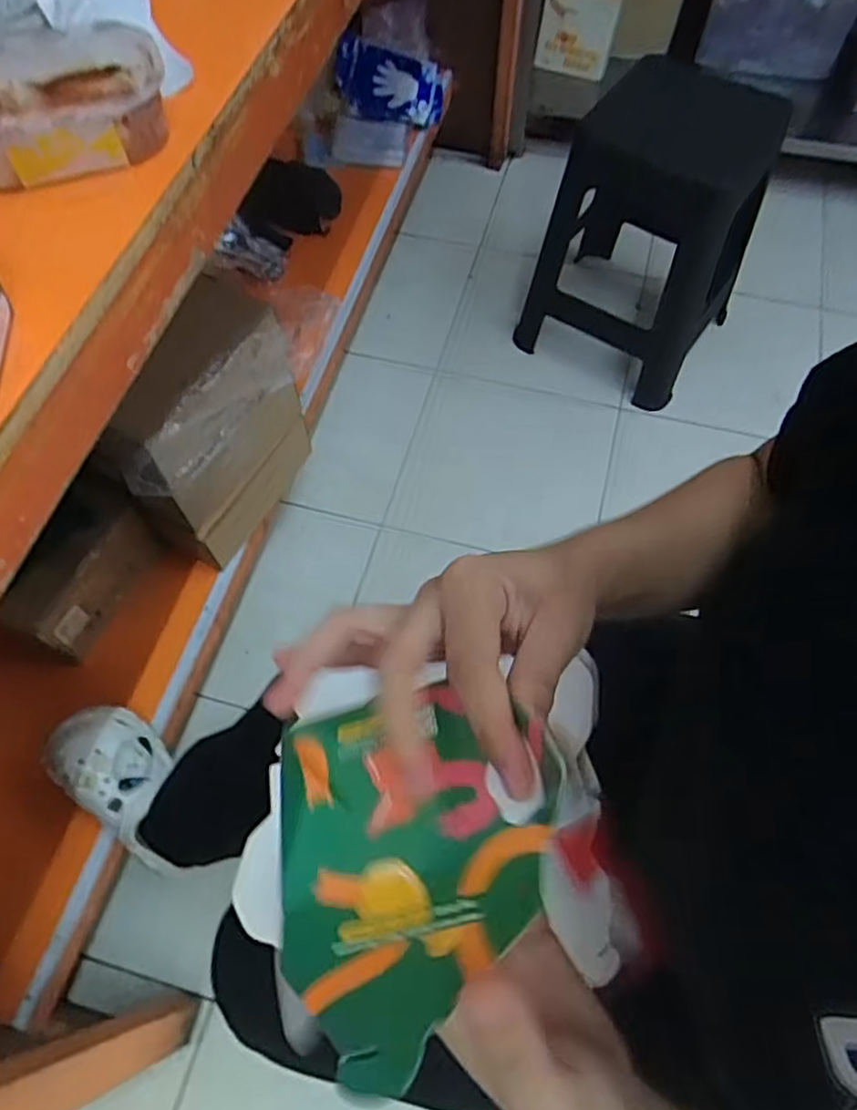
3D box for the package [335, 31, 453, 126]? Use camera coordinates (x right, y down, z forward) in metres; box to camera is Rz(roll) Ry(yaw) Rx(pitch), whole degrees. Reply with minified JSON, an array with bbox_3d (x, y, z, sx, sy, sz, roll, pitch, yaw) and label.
[{"bbox_3d":[-0.069,-1.029,1.509,0.266,0.151,0.057,-3,22,-25],"label":"package"}]

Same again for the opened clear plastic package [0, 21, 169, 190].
[{"bbox_3d":[-0.253,-0.303,0.465,0.152,0.042,0.107,-10,63,-4],"label":"opened clear plastic package"}]

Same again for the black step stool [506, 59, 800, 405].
[{"bbox_3d":[0.423,-0.606,1.328,0.354,0.453,0.354,27,66,14],"label":"black step stool"}]

